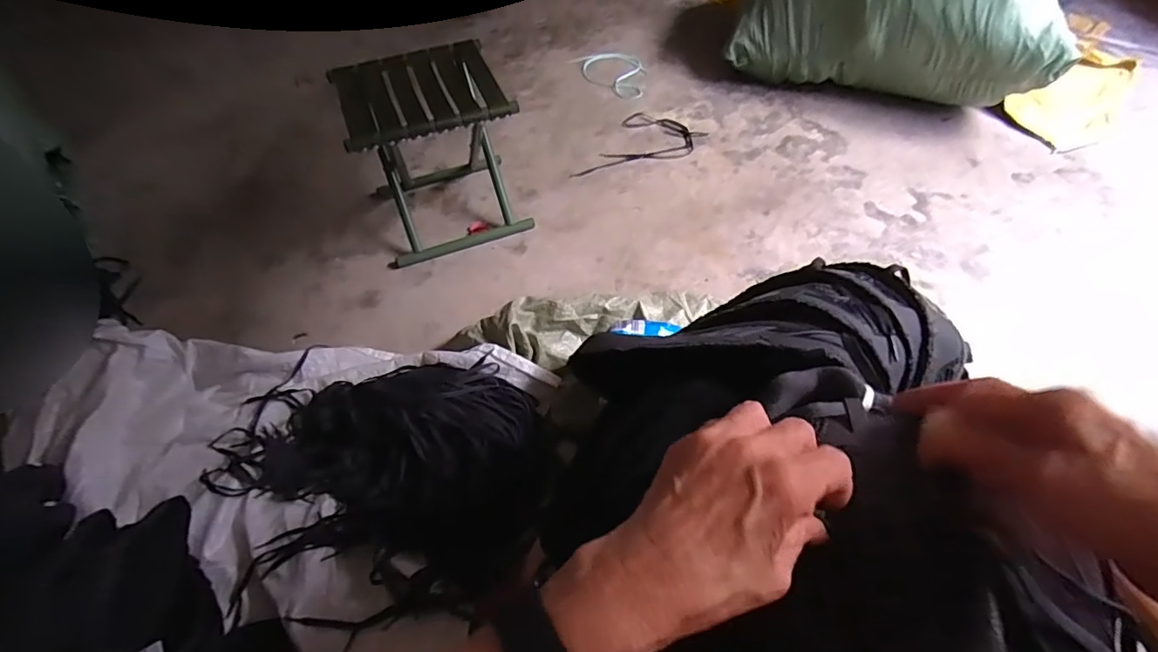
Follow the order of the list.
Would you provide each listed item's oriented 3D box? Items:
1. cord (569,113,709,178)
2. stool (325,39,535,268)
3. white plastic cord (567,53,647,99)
[{"bbox_3d":[0.160,-0.430,1.339,0.210,0.016,0.312,25,59,18],"label":"cord"},{"bbox_3d":[-0.292,-0.348,1.095,0.292,0.312,0.266,-21,57,-13],"label":"stool"},{"bbox_3d":[0.113,-0.734,1.532,0.196,0.031,0.229,-21,55,-13],"label":"white plastic cord"}]

